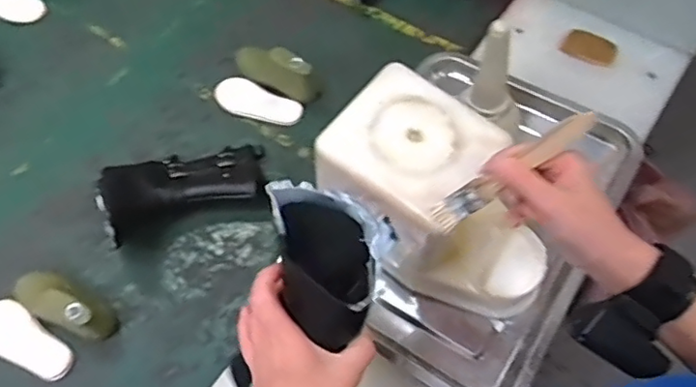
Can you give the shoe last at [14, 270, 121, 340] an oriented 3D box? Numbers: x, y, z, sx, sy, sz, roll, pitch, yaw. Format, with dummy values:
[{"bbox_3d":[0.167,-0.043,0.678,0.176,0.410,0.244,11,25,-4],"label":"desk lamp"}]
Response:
[{"bbox_3d":[-0.338,0.121,0.708,0.135,0.060,0.054,20,64,12],"label":"shoe last"}]

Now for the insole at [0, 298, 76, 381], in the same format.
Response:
[{"bbox_3d":[-0.382,0.174,0.715,0.124,0.010,0.054,39,72,9],"label":"insole"}]

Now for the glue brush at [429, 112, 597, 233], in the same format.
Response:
[{"bbox_3d":[0.124,-0.015,0.464,0.141,0.016,0.022,-35,62,24],"label":"glue brush"}]

